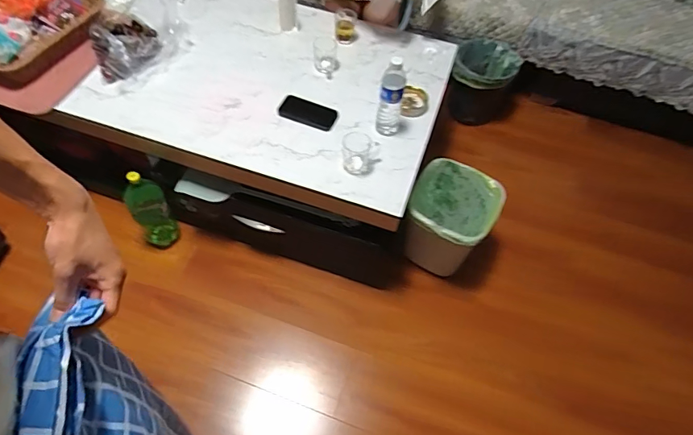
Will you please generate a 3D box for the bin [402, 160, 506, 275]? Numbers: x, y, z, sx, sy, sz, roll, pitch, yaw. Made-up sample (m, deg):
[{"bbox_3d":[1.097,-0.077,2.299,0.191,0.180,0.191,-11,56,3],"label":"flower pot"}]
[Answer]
[{"bbox_3d":[0.300,0.021,1.395,0.235,0.294,0.246,35,62,18],"label":"bin"}]

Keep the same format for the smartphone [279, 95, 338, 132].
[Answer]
[{"bbox_3d":[-0.106,-0.291,1.250,0.157,0.009,0.080,21,59,10],"label":"smartphone"}]

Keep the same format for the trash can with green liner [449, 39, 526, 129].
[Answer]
[{"bbox_3d":[0.547,-0.547,1.825,0.247,0.267,0.254,2,56,-3],"label":"trash can with green liner"}]

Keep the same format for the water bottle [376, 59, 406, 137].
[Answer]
[{"bbox_3d":[0.118,-0.309,1.178,0.066,0.205,0.068,8,57,2],"label":"water bottle"}]

